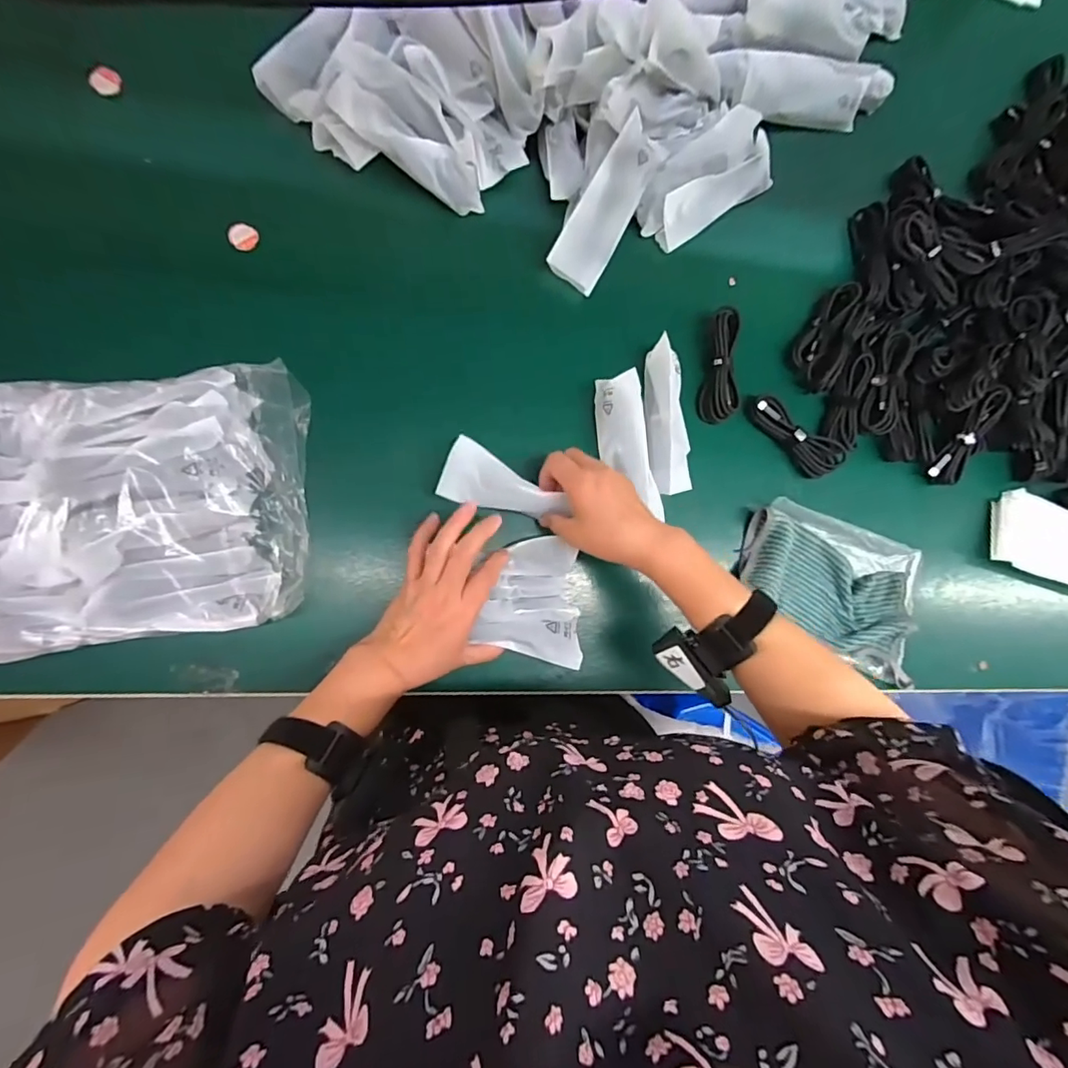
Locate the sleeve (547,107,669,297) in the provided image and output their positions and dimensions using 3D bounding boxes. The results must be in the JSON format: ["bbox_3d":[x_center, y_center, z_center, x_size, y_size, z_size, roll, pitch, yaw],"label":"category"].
[{"bbox_3d":[0.072,-0.320,0.514,0.051,0.032,0.153,29,99,-6],"label":"sleeve"}]

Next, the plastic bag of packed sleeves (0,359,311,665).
[{"bbox_3d":[-0.341,-0.015,0.413,0.306,0.074,0.210,-8,89,-11],"label":"plastic bag of packed sleeves"}]

